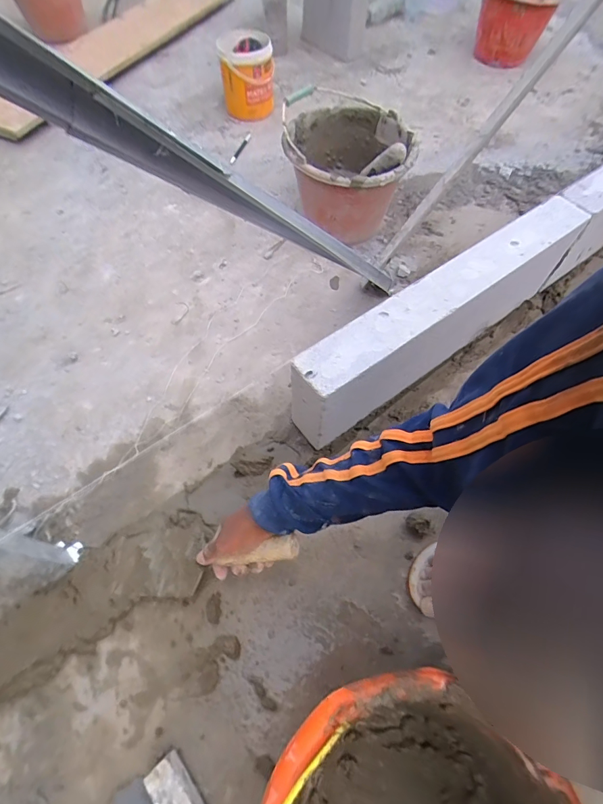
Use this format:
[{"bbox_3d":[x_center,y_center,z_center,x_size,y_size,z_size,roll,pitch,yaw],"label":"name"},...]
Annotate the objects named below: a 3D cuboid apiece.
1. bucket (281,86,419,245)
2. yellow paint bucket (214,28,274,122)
[{"bbox_3d":[0.095,-0.494,0.900,0.255,0.206,0.280,0,62,-1],"label":"bucket"},{"bbox_3d":[-0.158,-0.954,1.173,0.155,0.177,0.163,0,61,0],"label":"yellow paint bucket"}]

